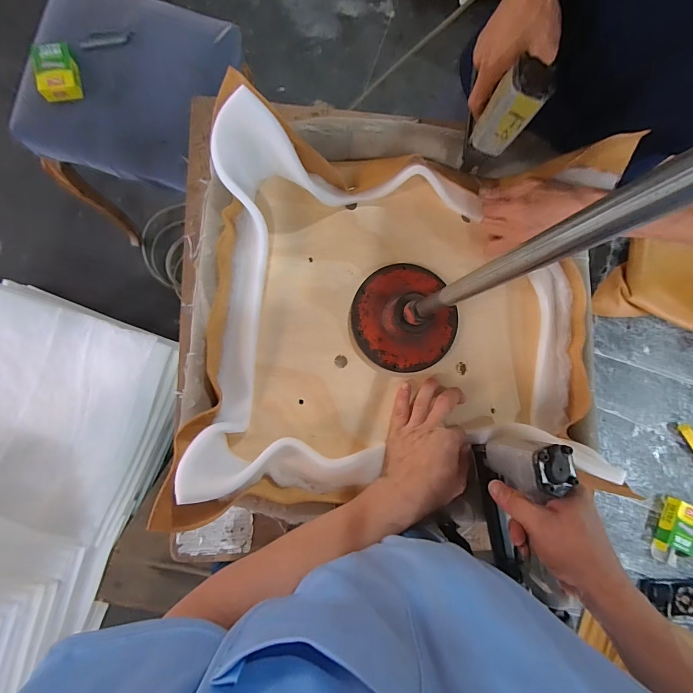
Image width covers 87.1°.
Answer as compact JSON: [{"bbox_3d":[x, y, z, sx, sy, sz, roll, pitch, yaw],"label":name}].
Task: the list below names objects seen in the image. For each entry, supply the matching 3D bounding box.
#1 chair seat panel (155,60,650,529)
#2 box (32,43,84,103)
[{"bbox_3d":[0.070,-0.025,0.459,0.513,0.110,0.448,4,85,-7],"label":"chair seat panel"},{"bbox_3d":[-0.642,-0.605,0.810,0.086,0.043,0.115,-10,87,-8],"label":"box"}]

